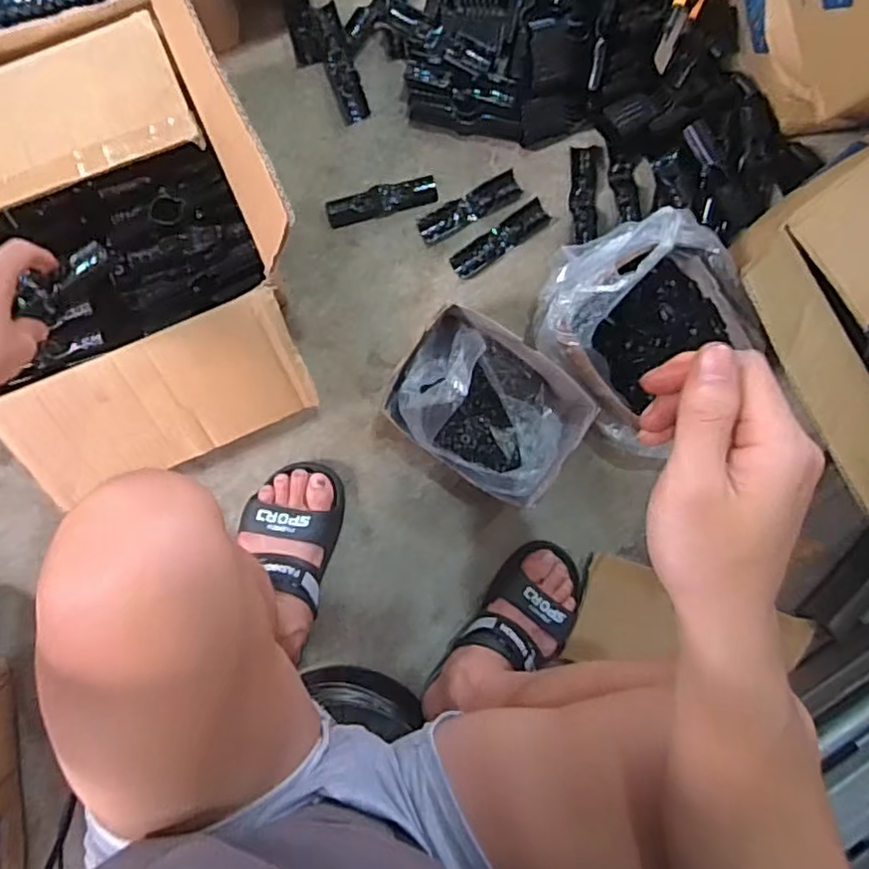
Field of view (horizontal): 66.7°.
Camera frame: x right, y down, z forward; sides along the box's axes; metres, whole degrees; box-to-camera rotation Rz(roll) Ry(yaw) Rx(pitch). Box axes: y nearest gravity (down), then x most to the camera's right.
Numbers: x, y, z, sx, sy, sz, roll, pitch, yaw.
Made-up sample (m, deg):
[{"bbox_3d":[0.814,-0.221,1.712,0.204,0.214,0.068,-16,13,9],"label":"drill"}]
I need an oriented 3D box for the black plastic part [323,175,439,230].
[{"bbox_3d":[-0.060,-0.274,0.775,0.131,0.022,0.032,-15,93,-3],"label":"black plastic part"}]

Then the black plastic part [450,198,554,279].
[{"bbox_3d":[0.078,-0.233,0.790,0.126,0.010,0.035,-37,94,-1],"label":"black plastic part"}]

